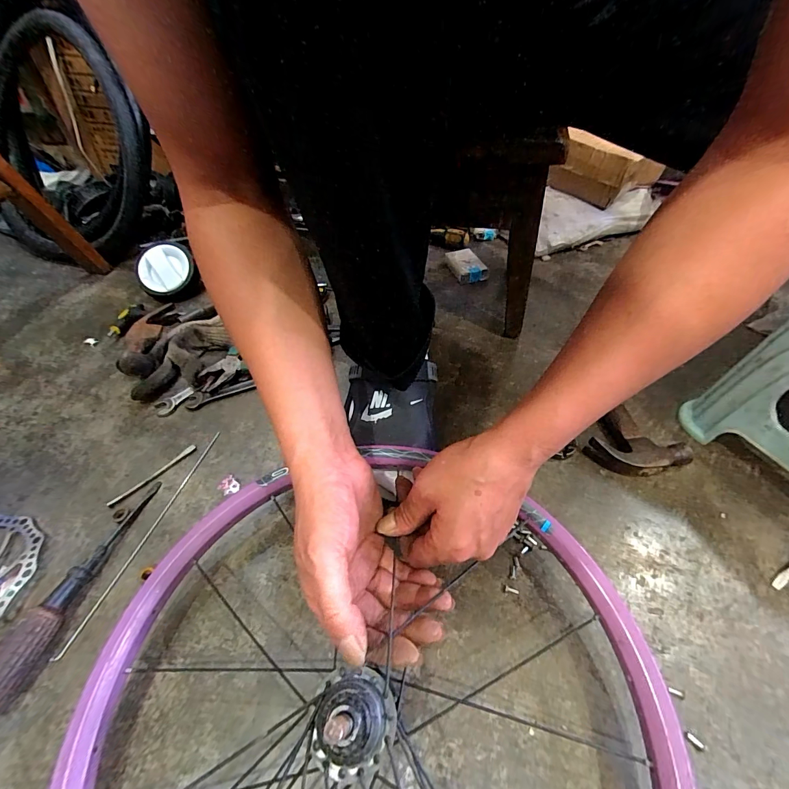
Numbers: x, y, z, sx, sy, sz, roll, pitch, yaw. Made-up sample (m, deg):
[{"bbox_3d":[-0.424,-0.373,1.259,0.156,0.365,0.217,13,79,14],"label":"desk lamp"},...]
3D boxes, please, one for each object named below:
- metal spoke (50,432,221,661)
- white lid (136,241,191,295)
[{"bbox_3d":[-0.263,0.142,0.408,0.009,0.004,0.251,10,49,12],"label":"metal spoke"},{"bbox_3d":[-0.421,-0.229,0.687,0.094,0.014,0.109,7,80,-4],"label":"white lid"}]

